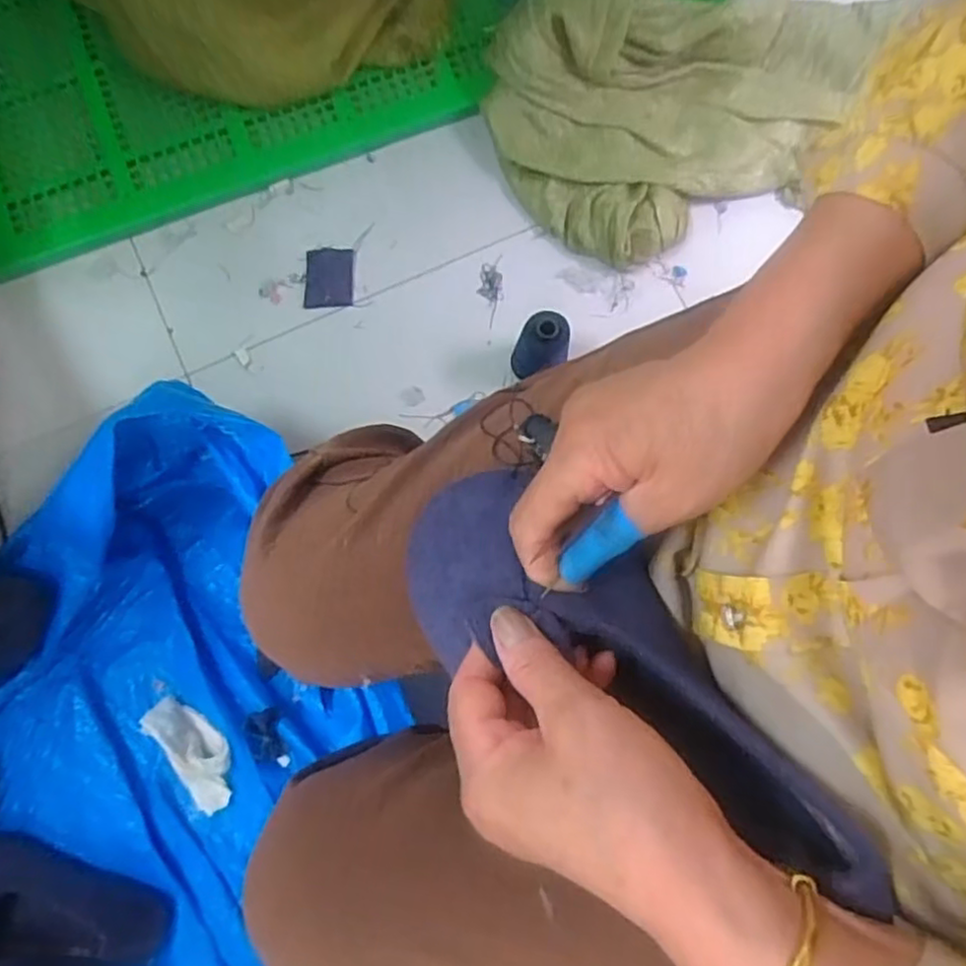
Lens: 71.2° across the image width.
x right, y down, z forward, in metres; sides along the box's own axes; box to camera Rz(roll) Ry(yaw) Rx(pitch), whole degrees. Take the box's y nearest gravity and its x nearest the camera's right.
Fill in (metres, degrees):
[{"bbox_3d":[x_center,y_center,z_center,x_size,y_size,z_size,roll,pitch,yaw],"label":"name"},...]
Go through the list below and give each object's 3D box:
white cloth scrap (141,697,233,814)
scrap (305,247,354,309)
[{"bbox_3d":[-0.314,0.290,0.732,0.060,0.024,0.130,-36,81,-6],"label":"white cloth scrap"},{"bbox_3d":[-0.193,-0.258,0.847,0.060,0.006,0.077,0,79,0],"label":"scrap"}]

